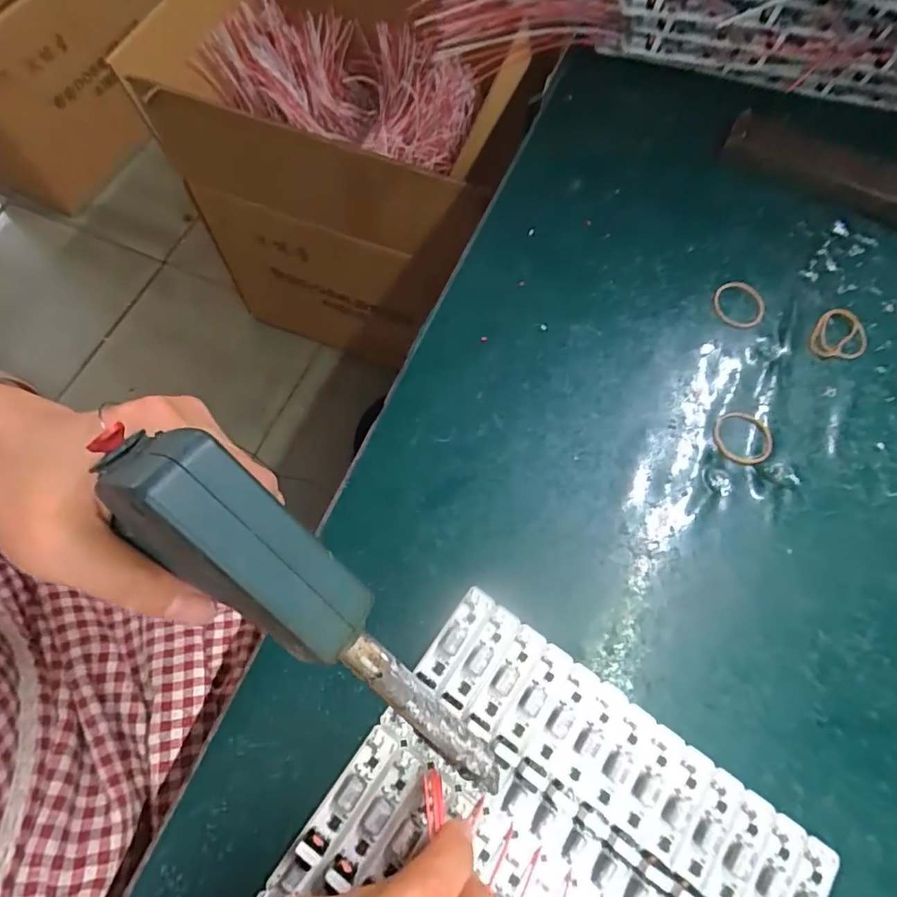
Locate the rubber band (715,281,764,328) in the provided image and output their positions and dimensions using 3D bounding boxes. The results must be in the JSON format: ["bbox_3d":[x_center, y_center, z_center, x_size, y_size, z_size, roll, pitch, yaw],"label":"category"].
[{"bbox_3d":[0.178,-0.089,0.336,0.030,0.004,0.031,1,69,-1],"label":"rubber band"}]

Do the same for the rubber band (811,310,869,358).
[{"bbox_3d":[0.235,-0.069,0.333,0.037,0.004,0.032,1,69,-1],"label":"rubber band"}]

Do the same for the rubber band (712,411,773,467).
[{"bbox_3d":[0.163,-0.006,0.304,0.032,0.004,0.031,1,69,-1],"label":"rubber band"}]

